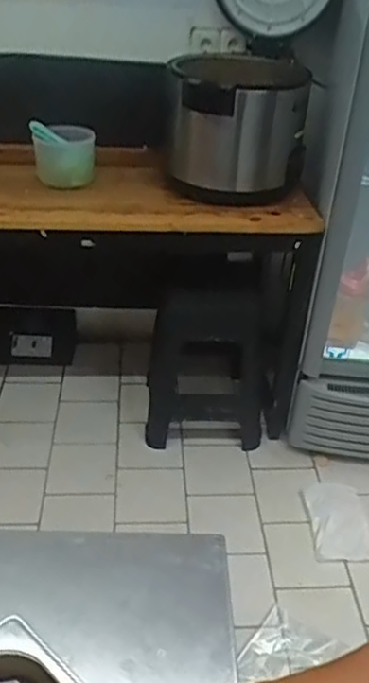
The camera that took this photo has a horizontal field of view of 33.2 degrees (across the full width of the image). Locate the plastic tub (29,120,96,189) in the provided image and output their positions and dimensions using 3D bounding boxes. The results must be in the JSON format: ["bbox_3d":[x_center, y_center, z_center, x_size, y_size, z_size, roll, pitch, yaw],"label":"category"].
[{"bbox_3d":[-0.306,-0.462,1.574,0.154,0.148,0.158,-2,35,-10],"label":"plastic tub"}]

